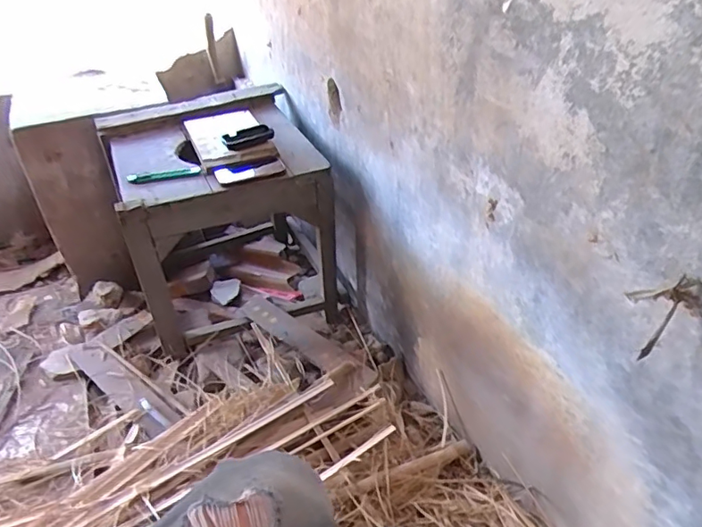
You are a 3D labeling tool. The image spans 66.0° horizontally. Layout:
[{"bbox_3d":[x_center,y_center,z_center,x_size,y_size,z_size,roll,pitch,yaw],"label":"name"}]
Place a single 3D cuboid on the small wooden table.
[{"bbox_3d":[-0.306,-0.114,1.333,0.438,0.460,0.482,-17,37,-15],"label":"small wooden table"}]

